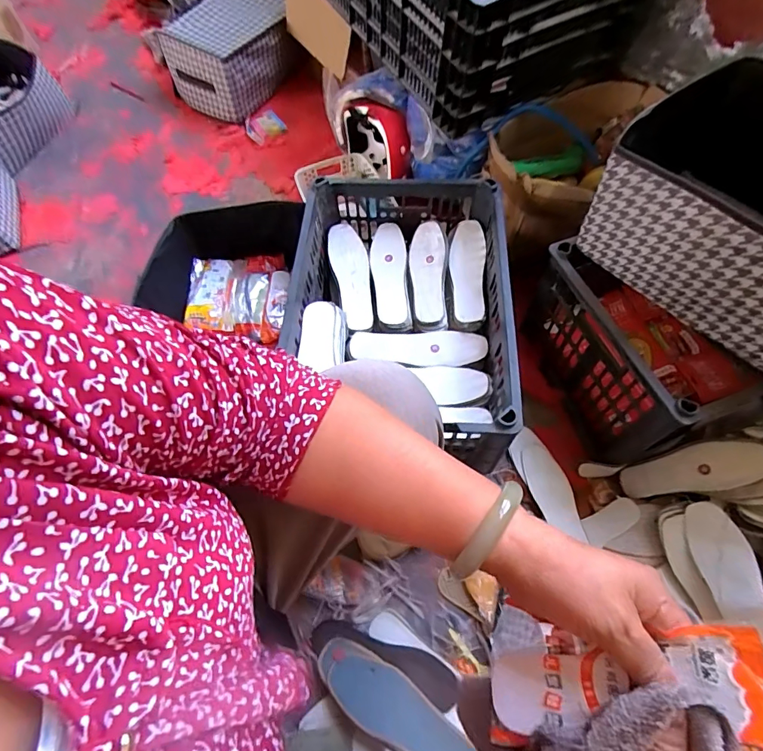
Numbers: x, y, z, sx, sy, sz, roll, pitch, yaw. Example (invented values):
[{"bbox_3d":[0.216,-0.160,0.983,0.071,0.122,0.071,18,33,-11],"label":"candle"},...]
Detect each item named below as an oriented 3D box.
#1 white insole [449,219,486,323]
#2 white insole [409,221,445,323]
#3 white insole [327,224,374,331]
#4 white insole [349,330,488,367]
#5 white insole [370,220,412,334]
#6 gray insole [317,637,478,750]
[{"bbox_3d":[0.158,-0.193,0.804,0.066,0.020,0.216,-13,56,25],"label":"white insole"},{"bbox_3d":[0.085,-0.192,0.811,0.067,0.038,0.213,1,60,1],"label":"white insole"},{"bbox_3d":[-0.055,-0.190,0.820,0.068,0.026,0.226,-9,61,-4],"label":"white insole"},{"bbox_3d":[0.062,-0.046,0.761,0.228,0.014,0.066,-1,60,0],"label":"white insole"},{"bbox_3d":[0.016,-0.186,0.820,0.063,0.033,0.225,-3,60,-1],"label":"white insole"},{"bbox_3d":[0.024,0.482,0.628,0.271,0.021,0.083,22,62,30],"label":"gray insole"}]

